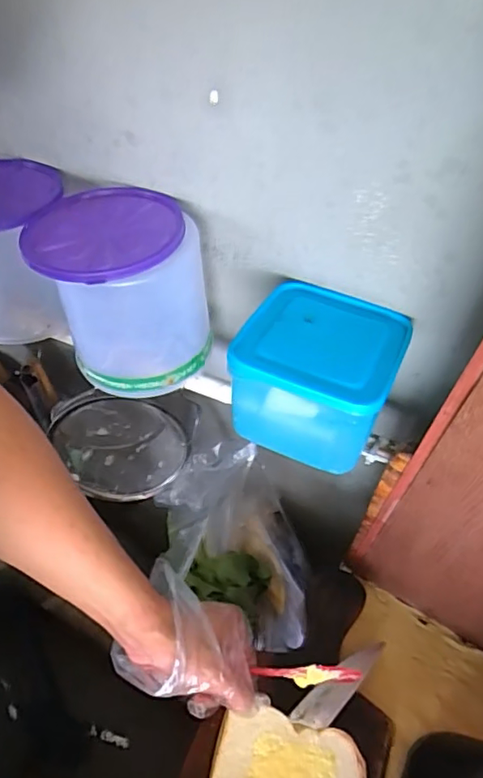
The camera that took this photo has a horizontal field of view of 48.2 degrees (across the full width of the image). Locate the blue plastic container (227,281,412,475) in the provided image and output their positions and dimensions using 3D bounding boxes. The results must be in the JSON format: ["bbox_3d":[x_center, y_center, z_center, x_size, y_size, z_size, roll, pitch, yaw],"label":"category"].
[{"bbox_3d":[0.068,-0.016,0.473,0.122,0.097,0.130,20,54,16],"label":"blue plastic container"}]

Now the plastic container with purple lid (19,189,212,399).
[{"bbox_3d":[-0.115,-0.098,0.522,0.136,0.137,0.156,-15,52,-12],"label":"plastic container with purple lid"}]

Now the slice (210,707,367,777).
[{"bbox_3d":[0.042,0.339,0.470,0.138,0.010,0.087,17,67,-8],"label":"slice"}]

